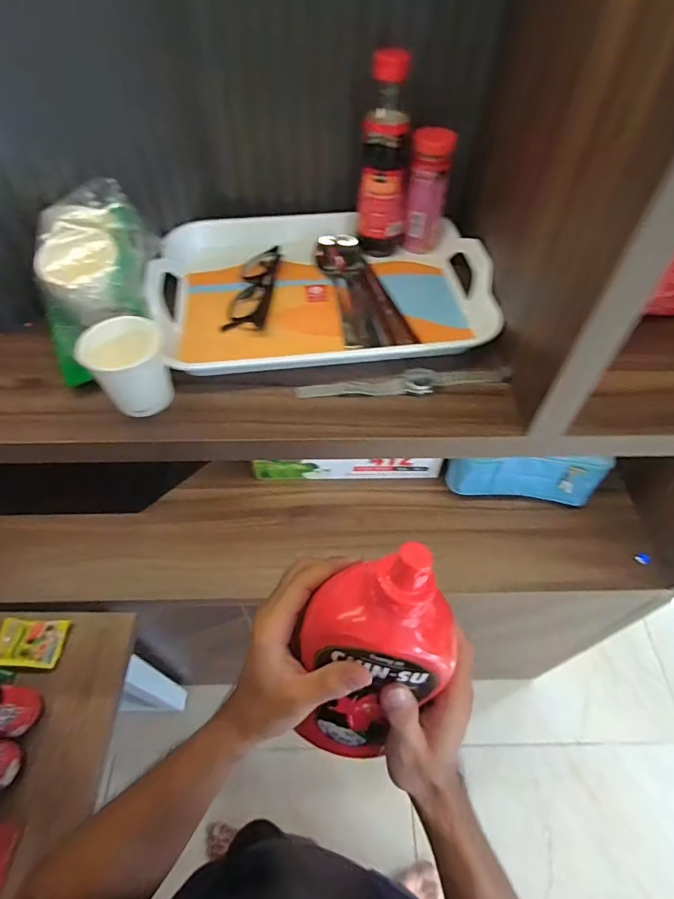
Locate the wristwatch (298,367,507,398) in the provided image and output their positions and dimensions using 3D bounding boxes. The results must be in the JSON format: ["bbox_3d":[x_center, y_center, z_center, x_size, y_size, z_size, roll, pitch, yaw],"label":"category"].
[{"bbox_3d":[0.070,-0.066,0.469,0.213,0.009,0.026,-4,54,-3],"label":"wristwatch"}]

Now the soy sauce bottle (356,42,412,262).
[{"bbox_3d":[0.052,-0.323,0.525,0.051,0.189,0.054,0,54,-1],"label":"soy sauce bottle"}]

